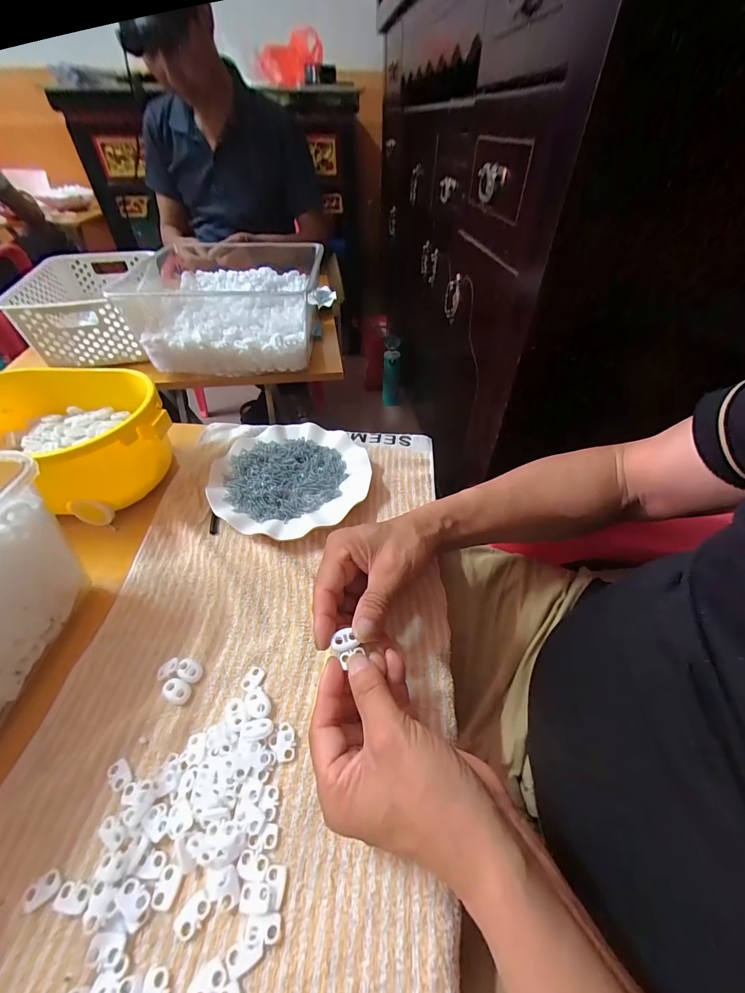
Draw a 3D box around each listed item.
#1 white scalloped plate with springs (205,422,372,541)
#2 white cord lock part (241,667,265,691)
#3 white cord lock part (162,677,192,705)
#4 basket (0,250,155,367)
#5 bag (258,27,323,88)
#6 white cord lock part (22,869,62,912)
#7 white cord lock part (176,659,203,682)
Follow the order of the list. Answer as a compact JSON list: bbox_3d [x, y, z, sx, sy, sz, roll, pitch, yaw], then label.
[{"bbox_3d":[-0.098,-0.027,0.447,0.178,0.026,0.167,0,46,0],"label":"white scalloped plate with springs"},{"bbox_3d":[-0.095,0.145,0.295,0.013,0.004,0.018,17,48,16],"label":"white cord lock part"},{"bbox_3d":[-0.152,0.151,0.287,0.022,0.007,0.015,18,48,16],"label":"white cord lock part"},{"bbox_3d":[-0.524,-0.366,0.711,0.181,0.111,0.324,-10,46,-10],"label":"basket"},{"bbox_3d":[-0.252,-1.359,1.159,0.226,0.107,0.103,-2,41,22],"label":"bag"},{"bbox_3d":[-0.192,0.227,0.214,0.018,0.004,0.012,-30,53,-26],"label":"white cord lock part"},{"bbox_3d":[-0.147,0.140,0.298,0.021,0.006,0.013,20,49,18],"label":"white cord lock part"}]

